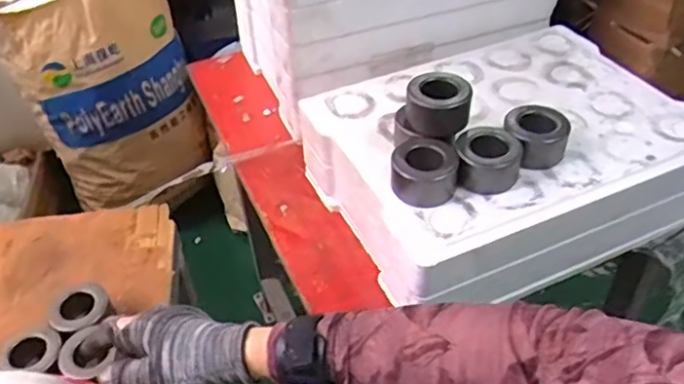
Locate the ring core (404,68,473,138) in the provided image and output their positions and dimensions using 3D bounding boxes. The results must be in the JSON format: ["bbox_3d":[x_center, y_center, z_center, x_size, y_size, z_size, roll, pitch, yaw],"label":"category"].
[{"bbox_3d":[0.094,-0.084,0.595,0.062,0.044,0.051,6,44,7],"label":"ring core"}]

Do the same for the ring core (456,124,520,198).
[{"bbox_3d":[0.140,-0.031,0.587,0.059,0.037,0.060,-1,44,1],"label":"ring core"}]

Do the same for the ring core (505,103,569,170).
[{"bbox_3d":[0.190,-0.054,0.602,0.060,0.041,0.055,-1,44,1],"label":"ring core"}]

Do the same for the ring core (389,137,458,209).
[{"bbox_3d":[0.077,-0.020,0.572,0.062,0.037,0.059,6,44,7],"label":"ring core"}]

